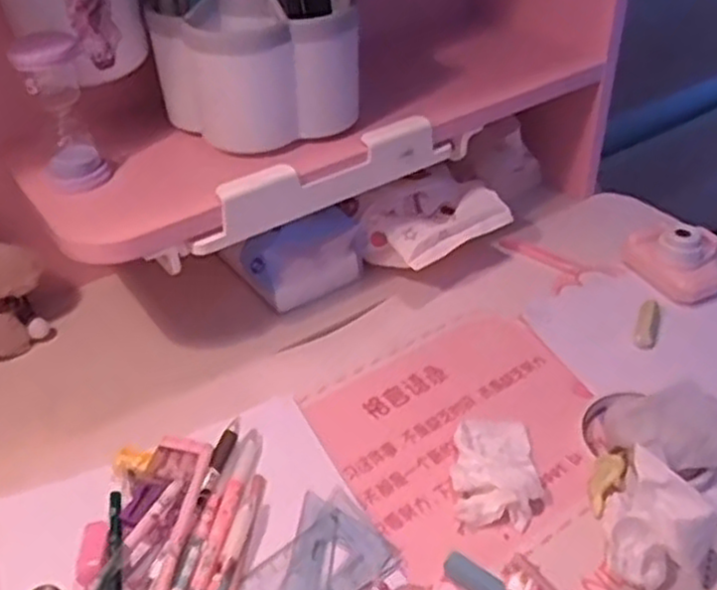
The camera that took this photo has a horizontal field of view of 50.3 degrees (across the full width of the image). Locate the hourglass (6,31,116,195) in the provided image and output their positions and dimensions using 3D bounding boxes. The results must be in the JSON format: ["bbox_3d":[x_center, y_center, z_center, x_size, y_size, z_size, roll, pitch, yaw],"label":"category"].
[{"bbox_3d":[-0.198,-0.125,0.514,0.039,0.101,0.047,-12,39,-11],"label":"hourglass"}]

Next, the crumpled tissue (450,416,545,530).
[{"bbox_3d":[0.089,0.110,0.500,0.053,0.023,0.085,-1,38,3],"label":"crumpled tissue"}]

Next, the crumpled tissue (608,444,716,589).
[{"bbox_3d":[0.174,0.136,0.444,0.056,0.045,0.067,23,45,29],"label":"crumpled tissue"}]

